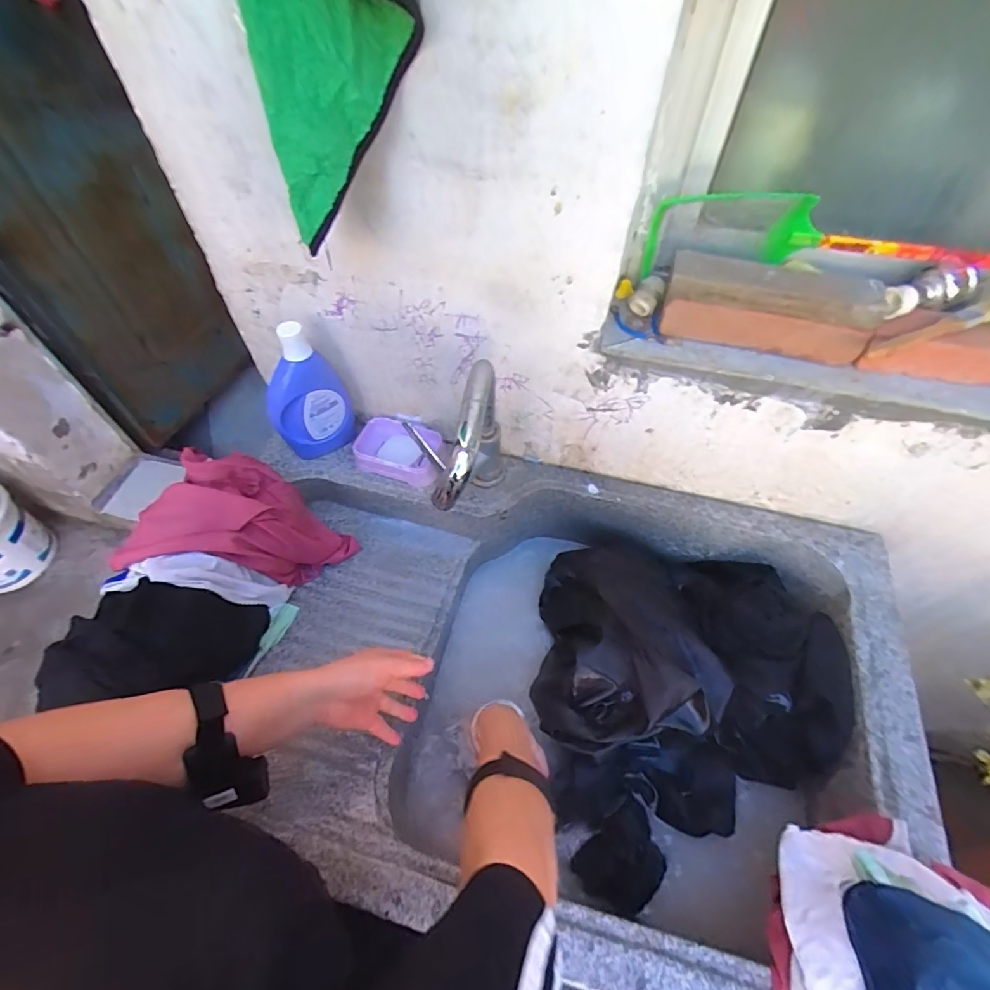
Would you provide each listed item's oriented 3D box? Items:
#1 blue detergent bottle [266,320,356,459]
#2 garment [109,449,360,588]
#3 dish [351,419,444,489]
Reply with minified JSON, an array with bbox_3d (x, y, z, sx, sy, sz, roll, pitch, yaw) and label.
[{"bbox_3d":[-0.266,-0.145,0.677,0.102,0.195,0.069,-32,62,-20],"label":"blue detergent bottle"},{"bbox_3d":[-0.330,0.044,0.651,0.250,0.162,0.130,-10,57,-8],"label":"garment"},{"bbox_3d":[-0.140,-0.063,0.727,0.140,0.038,0.085,16,57,10],"label":"dish"}]

